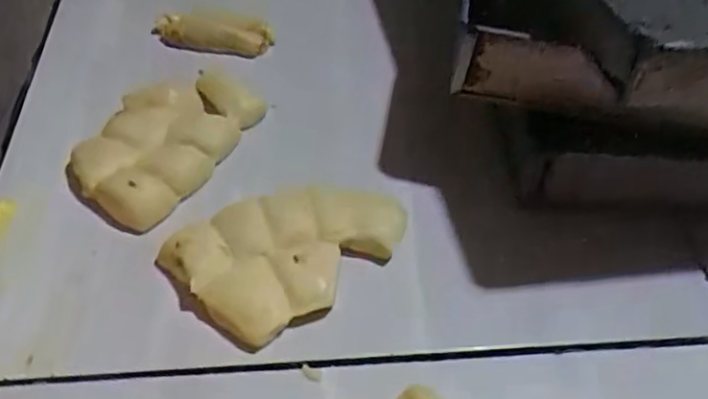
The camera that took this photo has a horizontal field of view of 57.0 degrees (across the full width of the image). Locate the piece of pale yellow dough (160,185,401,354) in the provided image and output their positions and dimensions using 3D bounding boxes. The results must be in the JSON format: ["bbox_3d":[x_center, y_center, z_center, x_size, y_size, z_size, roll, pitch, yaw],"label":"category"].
[{"bbox_3d":[-0.040,0.031,0.434,0.144,0.030,0.093,-32,56,-29],"label":"piece of pale yellow dough"}]

